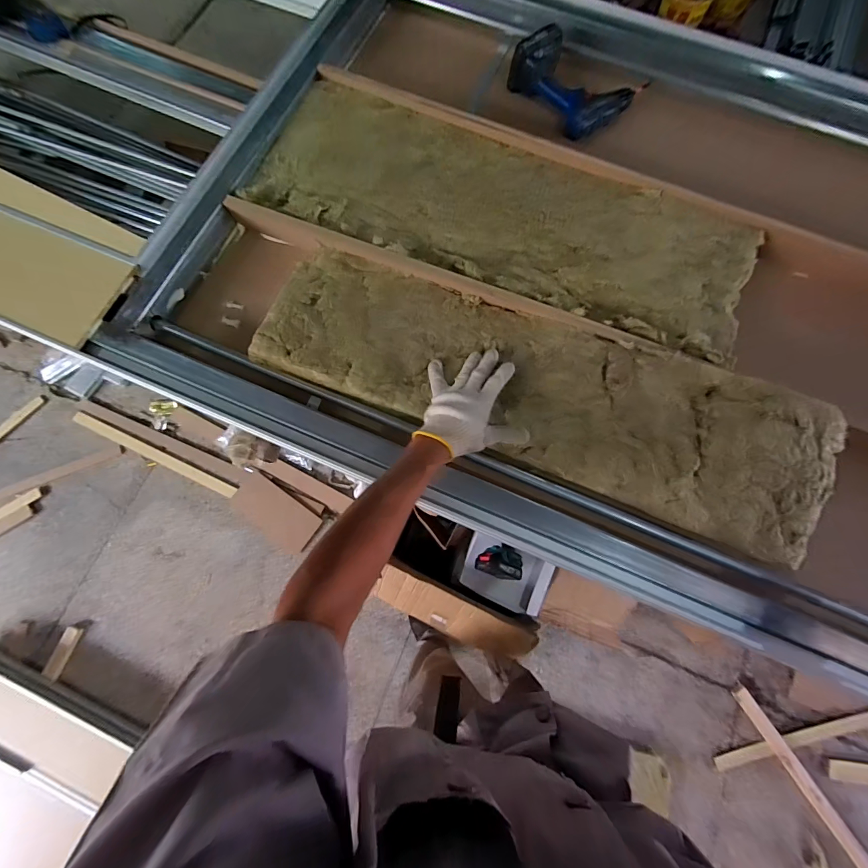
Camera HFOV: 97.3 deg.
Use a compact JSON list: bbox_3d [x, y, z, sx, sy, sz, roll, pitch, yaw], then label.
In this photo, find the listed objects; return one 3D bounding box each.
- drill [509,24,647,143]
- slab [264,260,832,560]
[{"bbox_3d":[0.291,-0.731,0.792,0.171,0.081,0.228,-41,80,-11],"label":"drill"},{"bbox_3d":[0.154,-0.075,0.592,0.864,0.042,0.238,21,78,6],"label":"slab"}]

